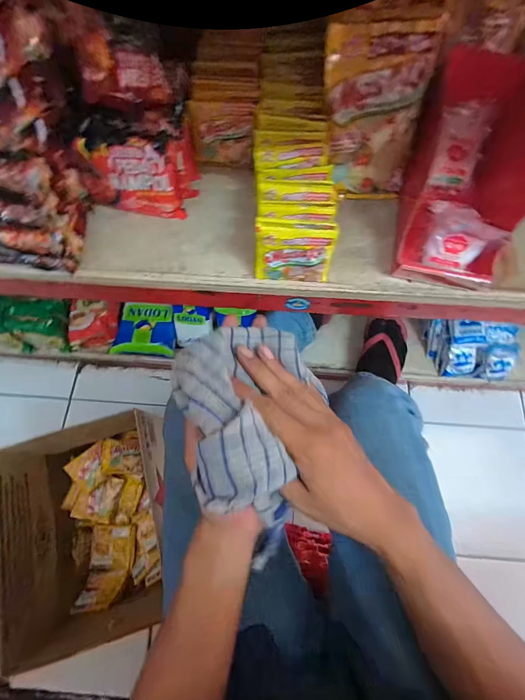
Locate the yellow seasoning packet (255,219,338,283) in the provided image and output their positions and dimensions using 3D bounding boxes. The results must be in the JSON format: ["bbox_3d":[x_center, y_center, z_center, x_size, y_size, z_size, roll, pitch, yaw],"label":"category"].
[{"bbox_3d":[0.037,-0.111,0.361,0.089,0.071,0.011,4,49,1],"label":"yellow seasoning packet"}]

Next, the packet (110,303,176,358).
[{"bbox_3d":[-0.280,-0.049,0.744,0.142,0.030,0.129,2,73,1],"label":"packet"}]

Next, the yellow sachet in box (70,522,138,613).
[{"bbox_3d":[-0.307,0.429,0.622,0.089,0.036,0.134,-1,73,0],"label":"yellow sachet in box"}]

